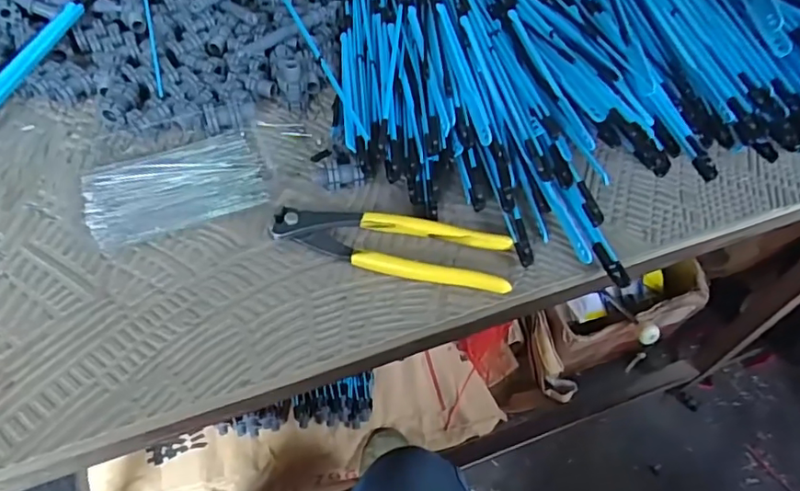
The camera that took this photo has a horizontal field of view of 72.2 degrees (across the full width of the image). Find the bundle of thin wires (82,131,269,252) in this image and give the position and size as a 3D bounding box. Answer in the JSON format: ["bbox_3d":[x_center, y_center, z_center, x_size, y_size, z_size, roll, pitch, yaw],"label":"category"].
[{"bbox_3d":[-0.167,-0.045,0.409,0.123,0.006,0.075,-20,59,-15],"label":"bundle of thin wires"}]

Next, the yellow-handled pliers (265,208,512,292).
[{"bbox_3d":[-0.006,-0.001,0.378,0.161,0.012,0.042,10,56,4],"label":"yellow-handled pliers"}]

